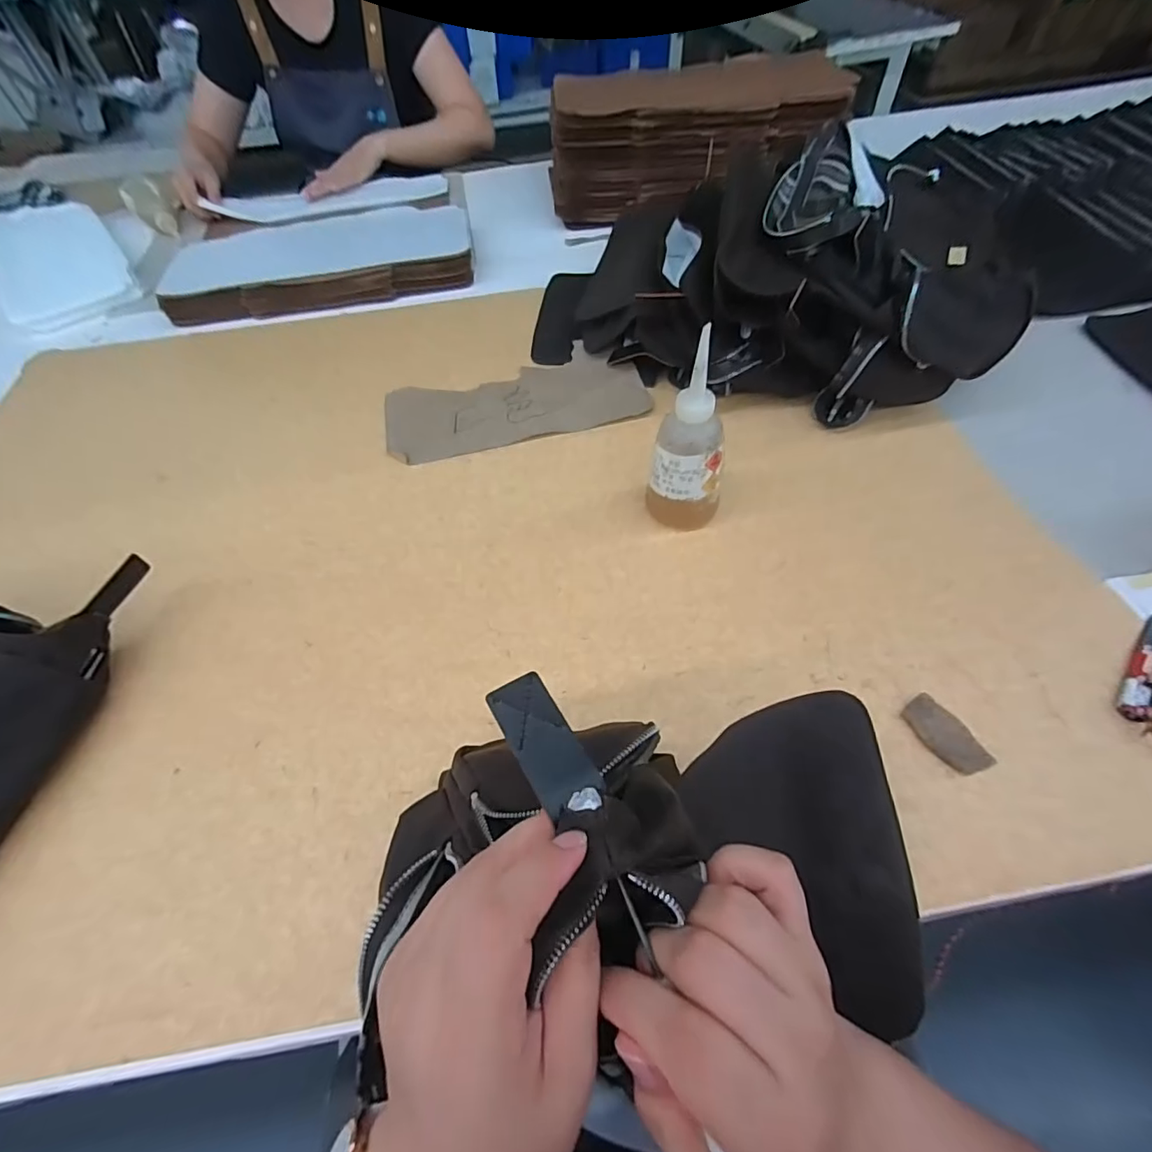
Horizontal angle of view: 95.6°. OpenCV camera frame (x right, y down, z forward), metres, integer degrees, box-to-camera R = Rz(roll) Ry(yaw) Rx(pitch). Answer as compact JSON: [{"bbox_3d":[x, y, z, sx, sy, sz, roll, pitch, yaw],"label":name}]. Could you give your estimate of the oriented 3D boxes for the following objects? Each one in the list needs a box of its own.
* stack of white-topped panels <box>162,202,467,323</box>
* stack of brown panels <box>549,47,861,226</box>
[{"bbox_3d":[-0.374,-0.472,0.774,0.434,0.049,0.212,-9,55,-1],"label":"stack of white-topped panels"},{"bbox_3d":[0.189,-0.717,0.854,0.466,0.124,0.259,-9,55,-2],"label":"stack of brown panels"}]

